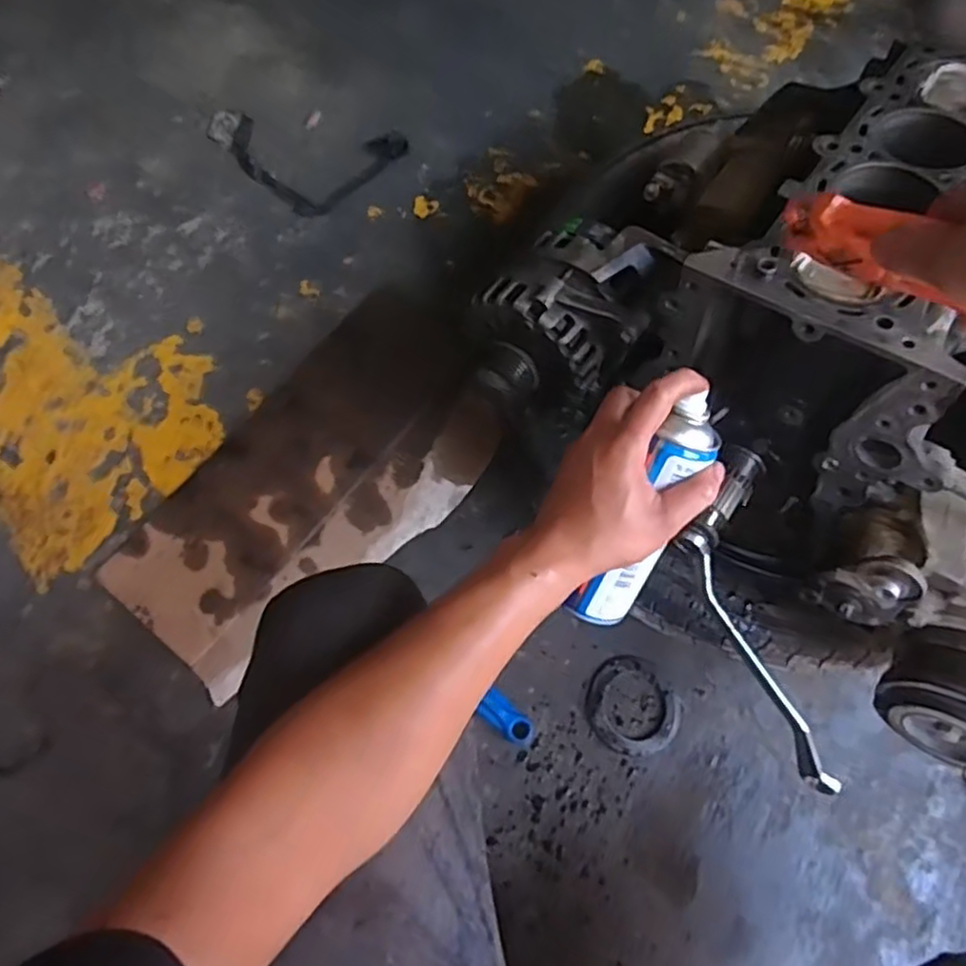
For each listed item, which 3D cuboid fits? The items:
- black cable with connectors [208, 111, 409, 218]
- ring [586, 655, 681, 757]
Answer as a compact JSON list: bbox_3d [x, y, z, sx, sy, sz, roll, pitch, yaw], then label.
[{"bbox_3d":[-0.244,-0.477,0.986,0.224,0.026,0.188,42,77,12],"label":"black cable with connectors"},{"bbox_3d":[0.158,0.235,0.742,0.098,0.008,0.093,0,72,0],"label":"ring"}]

